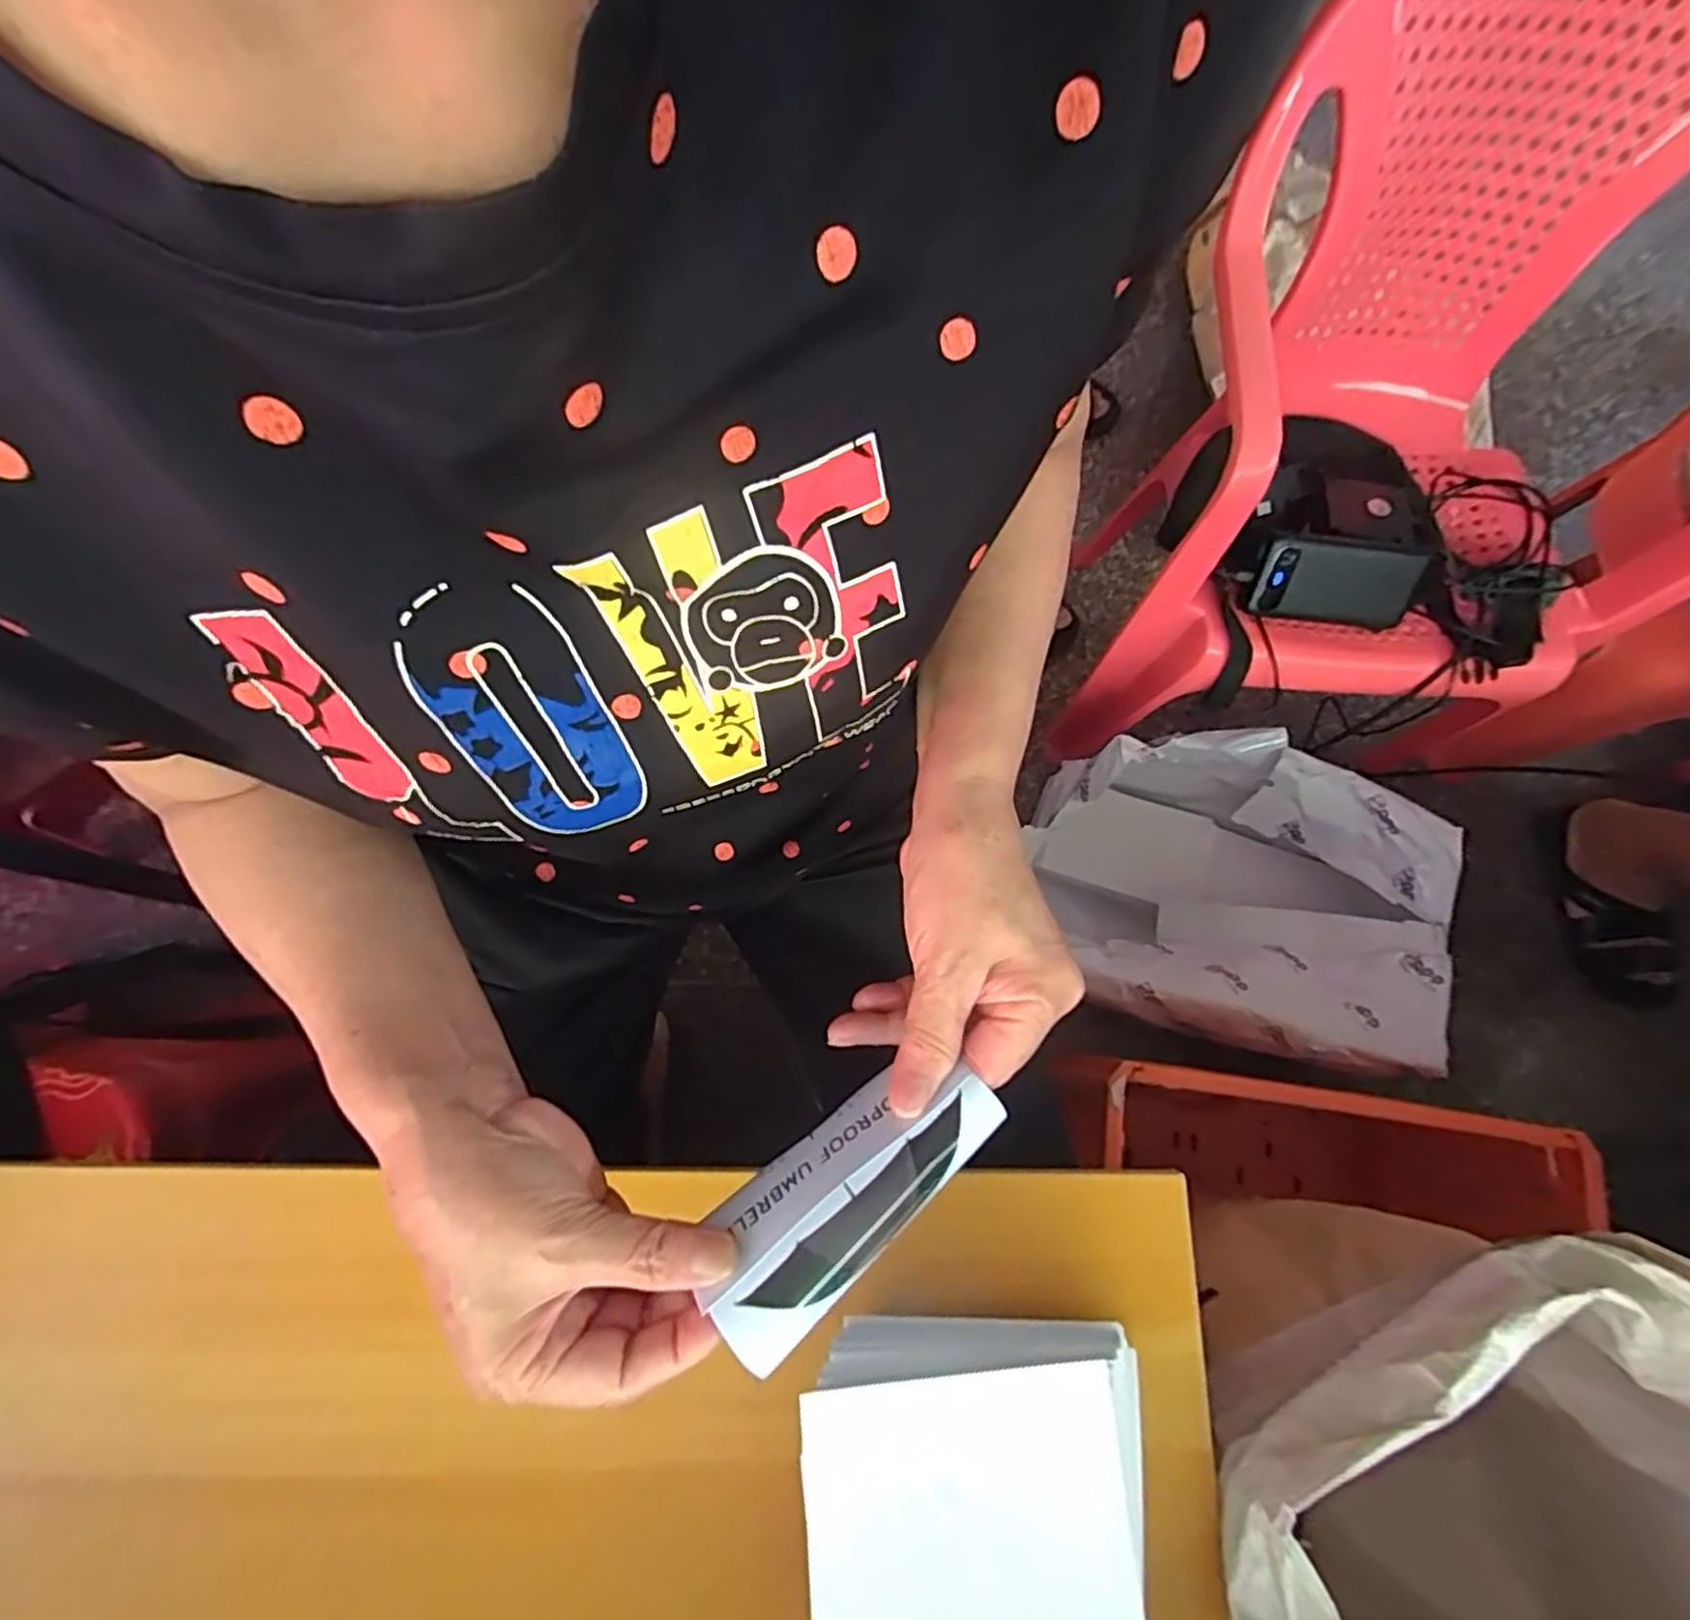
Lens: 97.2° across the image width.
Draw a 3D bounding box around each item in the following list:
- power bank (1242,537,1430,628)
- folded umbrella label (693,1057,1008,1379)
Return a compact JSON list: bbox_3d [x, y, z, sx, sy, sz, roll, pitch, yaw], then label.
[{"bbox_3d":[0.442,-0.204,0.673,0.152,0.018,0.068,3,111,-8],"label":"power bank"},{"bbox_3d":[0.002,0.135,0.266,0.116,0.025,0.046,-38,78,-11],"label":"folded umbrella label"}]

